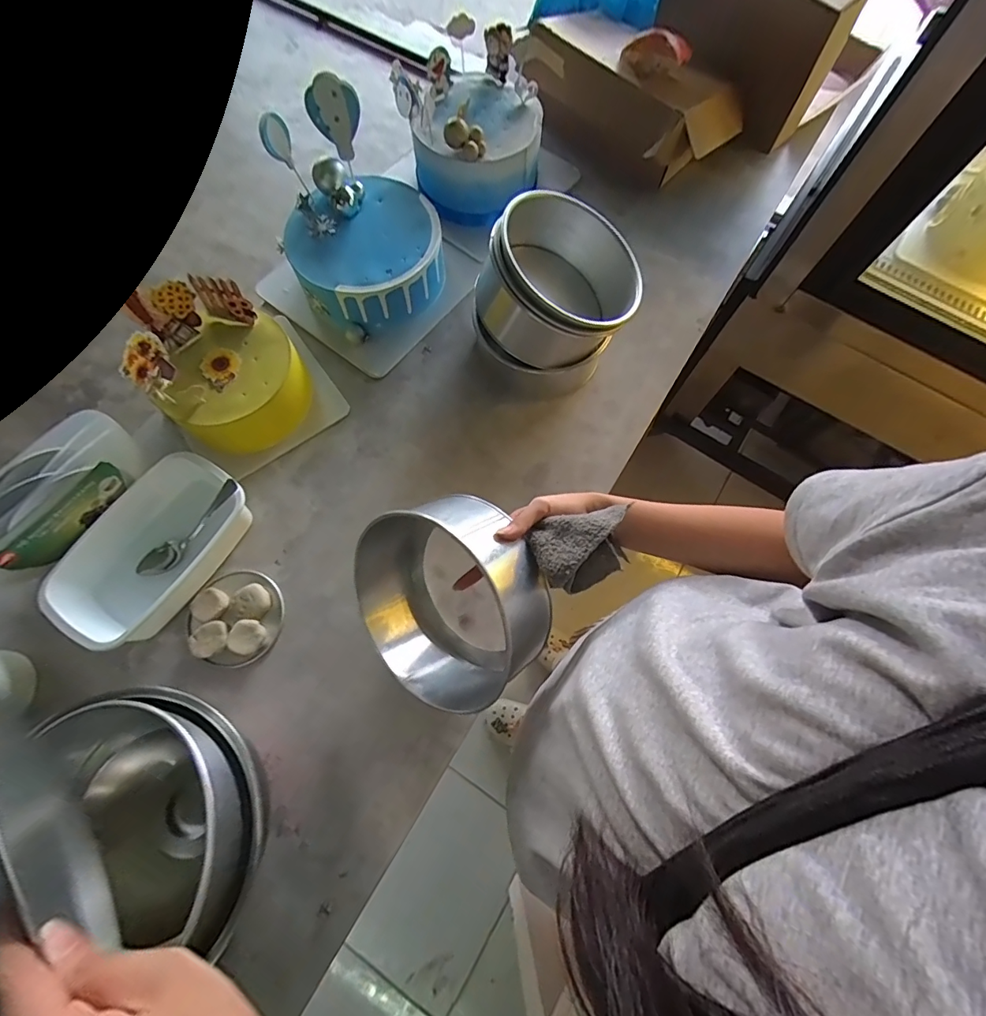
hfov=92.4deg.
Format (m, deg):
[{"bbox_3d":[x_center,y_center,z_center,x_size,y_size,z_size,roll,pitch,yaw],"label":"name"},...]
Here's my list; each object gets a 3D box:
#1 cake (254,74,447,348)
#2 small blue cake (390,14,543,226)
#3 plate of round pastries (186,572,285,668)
[{"bbox_3d":[-0.192,-0.405,0.664,0.215,0.161,0.244,-26,74,-9],"label":"cake"},{"bbox_3d":[-0.031,-0.590,0.745,0.207,0.149,0.201,2,72,0],"label":"small blue cake"},{"bbox_3d":[-0.312,0.131,0.570,0.106,0.027,0.108,0,72,-1],"label":"plate of round pastries"}]

